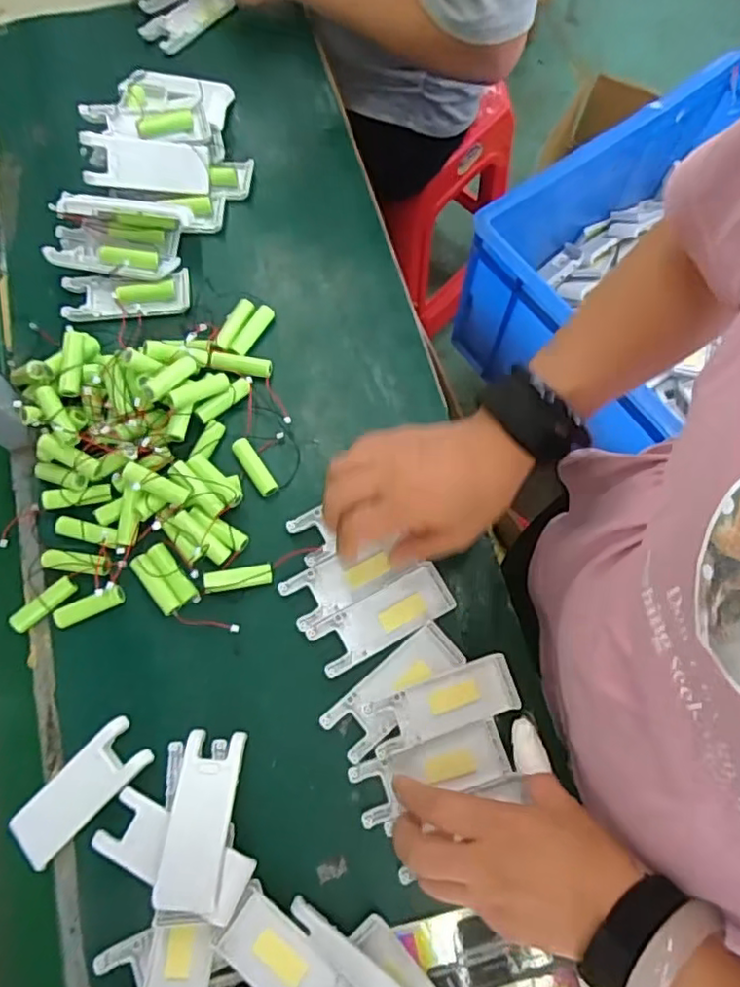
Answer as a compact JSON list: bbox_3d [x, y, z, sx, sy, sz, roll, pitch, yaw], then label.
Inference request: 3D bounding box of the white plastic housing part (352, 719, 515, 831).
[{"bbox_3d":[0.041,0.191,0.427,0.103,0.014,0.041,-15,73,-5],"label":"white plastic housing part"}]

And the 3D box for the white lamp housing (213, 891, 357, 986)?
[{"bbox_3d":[-0.046,0.291,0.375,0.097,0.018,0.037,30,75,22],"label":"white lamp housing"}]

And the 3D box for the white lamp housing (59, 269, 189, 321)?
[{"bbox_3d":[-0.209,-0.172,0.532,0.106,0.015,0.042,-4,72,-3],"label":"white lamp housing"}]

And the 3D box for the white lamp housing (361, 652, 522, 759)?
[{"bbox_3d":[0.051,0.146,0.431,0.104,0.009,0.038,-17,73,-7],"label":"white lamp housing"}]

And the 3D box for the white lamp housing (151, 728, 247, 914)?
[{"bbox_3d":[-0.109,0.208,0.400,0.039,0.013,0.102,6,59,2],"label":"white lamp housing"}]

